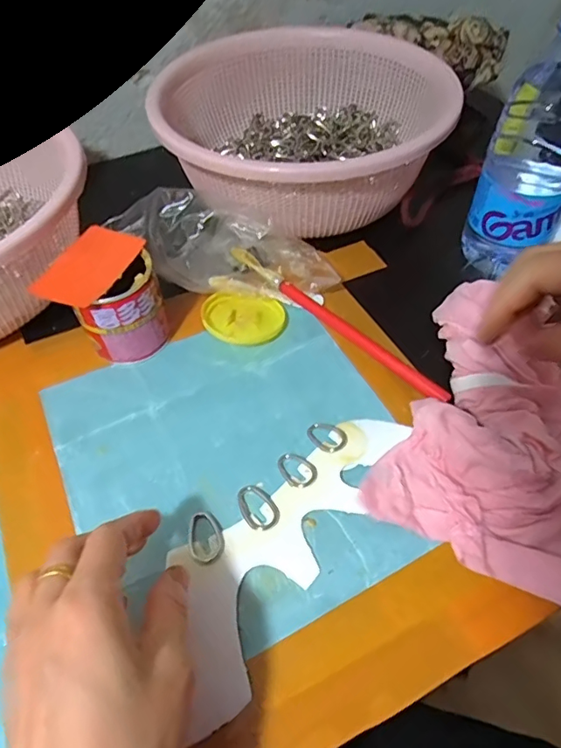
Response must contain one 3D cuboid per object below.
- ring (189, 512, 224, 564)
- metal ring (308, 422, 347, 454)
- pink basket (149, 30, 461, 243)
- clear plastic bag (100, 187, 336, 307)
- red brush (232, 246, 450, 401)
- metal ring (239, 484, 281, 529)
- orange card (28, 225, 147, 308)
[{"bbox_3d":[-0.047,0.099,0.309,0.021,0.004,0.032,-22,55,-13],"label":"ring"},{"bbox_3d":[0.032,0.042,0.349,0.020,0.004,0.029,-39,61,-23],"label":"metal ring"},{"bbox_3d":[0.021,-0.240,0.494,0.266,0.095,0.240,-12,54,-6],"label":"pink basket"},{"bbox_3d":[-0.045,-0.105,0.432,0.185,0.051,0.078,16,54,-5],"label":"clear plastic bag"},{"bbox_3d":[0.041,-0.047,0.400,0.215,0.016,0.015,37,63,26],"label":"red brush"},{"bbox_3d":[-0.015,0.084,0.320,0.021,0.004,0.033,-30,58,-18],"label":"metal ring"},{"bbox_3d":[-0.137,-0.079,0.365,0.047,0.004,0.079,20,55,8],"label":"orange card"}]

